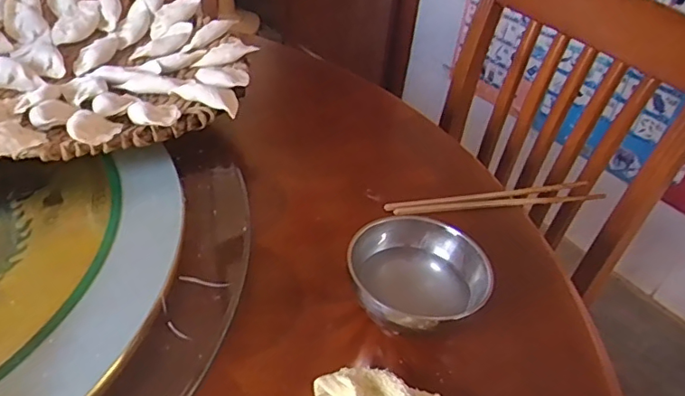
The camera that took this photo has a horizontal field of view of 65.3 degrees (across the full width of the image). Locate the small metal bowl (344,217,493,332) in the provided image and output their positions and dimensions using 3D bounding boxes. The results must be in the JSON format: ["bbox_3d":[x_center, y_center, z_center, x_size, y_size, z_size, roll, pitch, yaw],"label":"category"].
[{"bbox_3d":[0.057,0.070,0.420,0.104,0.057,0.107,4,38,-3],"label":"small metal bowl"}]

